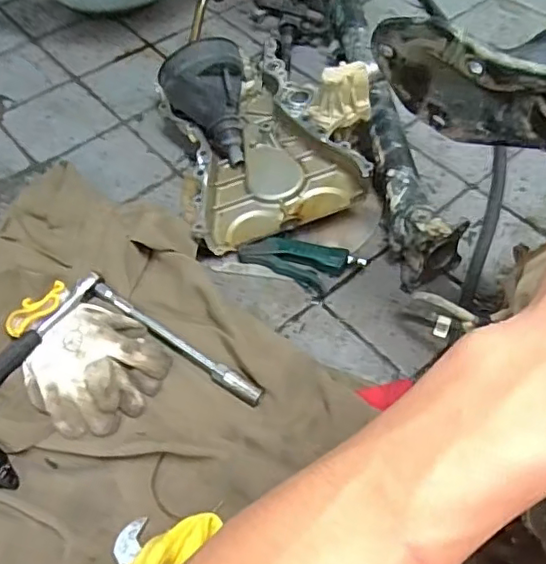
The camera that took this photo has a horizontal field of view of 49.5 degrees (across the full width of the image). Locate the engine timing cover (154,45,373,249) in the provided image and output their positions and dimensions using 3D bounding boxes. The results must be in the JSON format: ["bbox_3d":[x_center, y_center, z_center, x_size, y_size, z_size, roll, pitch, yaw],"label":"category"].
[{"bbox_3d":[-0.030,-0.206,0.865,0.230,0.075,0.310,-15,55,-10],"label":"engine timing cover"}]

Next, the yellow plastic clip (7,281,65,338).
[{"bbox_3d":[-0.285,0.032,0.718,0.028,0.020,0.083,39,67,22],"label":"yellow plastic clip"}]

